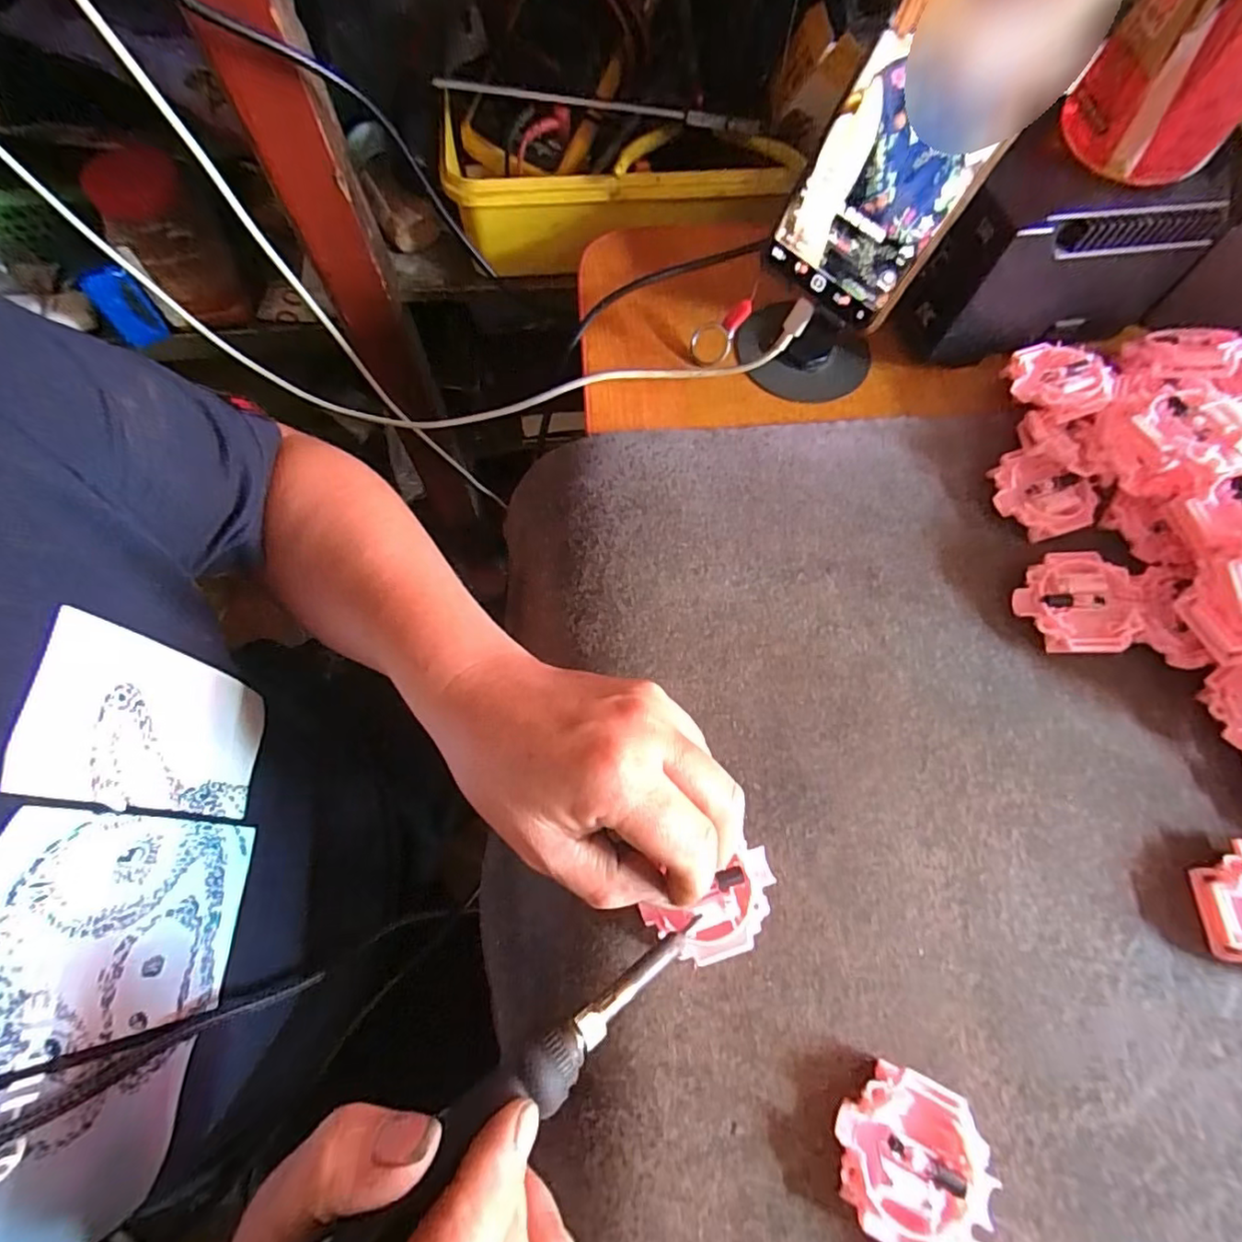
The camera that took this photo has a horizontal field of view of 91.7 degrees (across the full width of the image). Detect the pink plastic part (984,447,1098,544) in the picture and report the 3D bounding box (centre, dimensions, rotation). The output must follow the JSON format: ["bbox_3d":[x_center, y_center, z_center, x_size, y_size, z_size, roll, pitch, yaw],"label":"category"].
[{"bbox_3d":[0.229,-0.068,0.330,0.053,0.023,0.042,34,71,11],"label":"pink plastic part"}]

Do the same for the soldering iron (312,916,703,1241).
[{"bbox_3d":[-0.046,0.149,0.166,0.197,0.015,0.017,-23,69,-38],"label":"soldering iron"}]

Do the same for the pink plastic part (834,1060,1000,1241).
[{"bbox_3d":[0.106,0.198,0.224,0.054,0.014,0.052,1,68,-1],"label":"pink plastic part"}]

